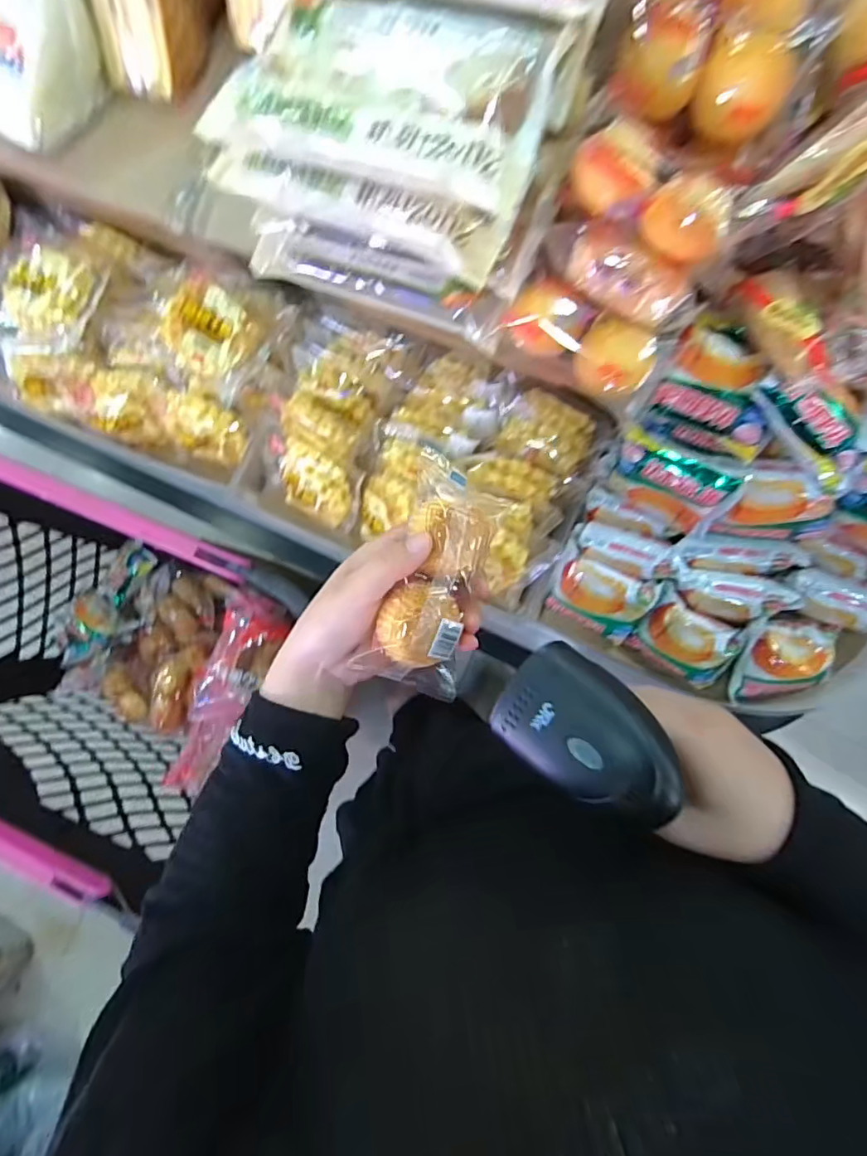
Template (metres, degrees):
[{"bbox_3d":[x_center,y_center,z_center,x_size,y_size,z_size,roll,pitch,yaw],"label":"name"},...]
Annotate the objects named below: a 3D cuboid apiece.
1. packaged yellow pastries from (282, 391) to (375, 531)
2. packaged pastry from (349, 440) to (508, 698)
[{"bbox_3d":[-0.101,-0.110,0.500,0.079,0.046,0.116,1,84,5],"label":"packaged yellow pastries"},{"bbox_3d":[0.001,0.001,0.305,0.048,0.027,0.128,14,91,6],"label":"packaged pastry"}]

